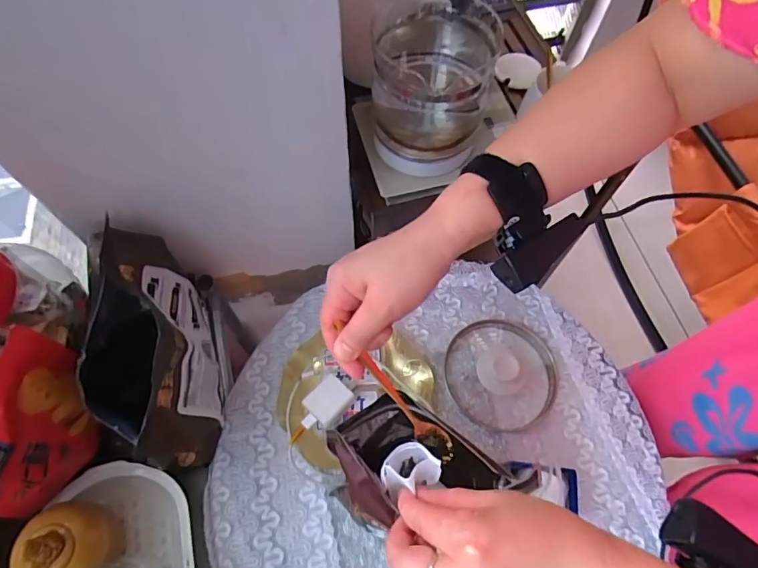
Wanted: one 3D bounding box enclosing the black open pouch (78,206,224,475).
[{"bbox_3d":[-0.268,0.079,0.570,0.097,0.184,0.250,-18,66,-10],"label":"black open pouch"}]

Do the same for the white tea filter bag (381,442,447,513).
[{"bbox_3d":[0.022,0.132,0.335,0.041,0.024,0.034,-18,66,-10],"label":"white tea filter bag"}]

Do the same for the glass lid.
[{"bbox_3d":[0.169,0.117,0.636,0.143,0.061,0.146,0,64,-1],"label":"glass lid"}]

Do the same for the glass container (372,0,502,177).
[{"bbox_3d":[0.064,-0.258,0.613,0.135,0.158,0.149,1,64,-1],"label":"glass container"}]

